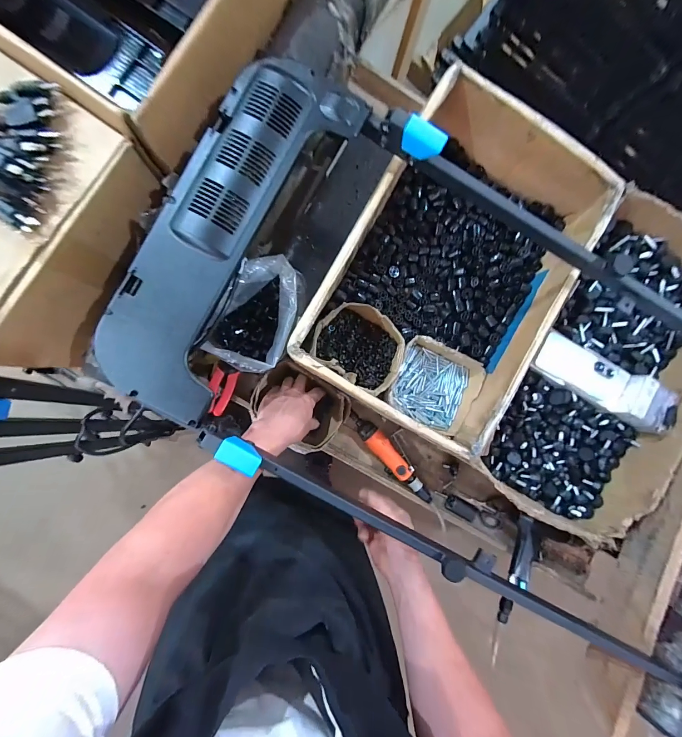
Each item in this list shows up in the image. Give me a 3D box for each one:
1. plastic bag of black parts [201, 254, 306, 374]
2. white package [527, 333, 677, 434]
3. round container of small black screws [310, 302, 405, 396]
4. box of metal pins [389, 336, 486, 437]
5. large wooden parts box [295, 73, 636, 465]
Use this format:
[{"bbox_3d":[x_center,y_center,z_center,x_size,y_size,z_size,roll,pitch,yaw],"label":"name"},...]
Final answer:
[{"bbox_3d":[-0.139,-0.086,0.545,0.130,0.089,0.184,24,88,-5],"label":"plastic bag of black parts"},{"bbox_3d":[0.502,0.026,0.645,0.265,0.049,0.100,31,87,9],"label":"white package"},{"bbox_3d":[0.040,-0.039,0.623,0.150,0.061,0.130,32,87,-5],"label":"round container of small black screws"},{"bbox_3d":[0.175,0.033,0.634,0.155,0.061,0.147,25,88,-5],"label":"box of metal pins"},{"bbox_3d":[0.184,-0.163,0.594,0.340,0.165,0.521,30,87,-5],"label":"large wooden parts box"}]

